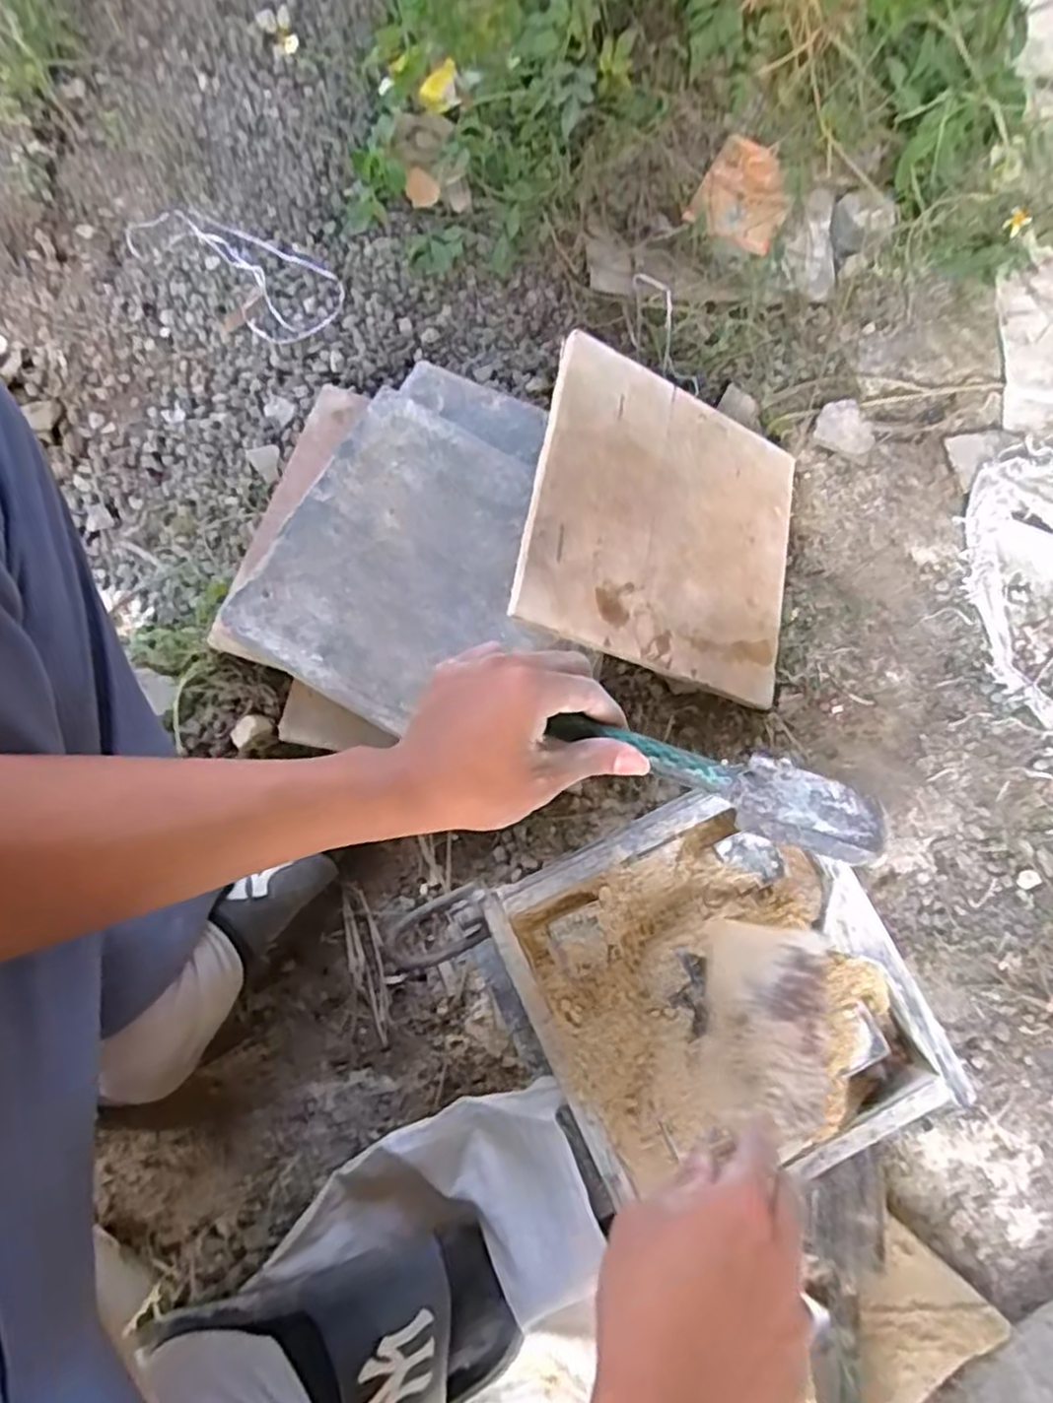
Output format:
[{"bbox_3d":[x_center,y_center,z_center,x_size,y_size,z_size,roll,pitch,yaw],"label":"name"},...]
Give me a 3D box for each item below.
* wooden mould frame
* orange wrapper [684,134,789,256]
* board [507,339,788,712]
[{"bbox_3d":[0.120,0.185,0.477,0.226,0.042,0.227,-23,77,-9],"label":"wooden mould frame"},{"bbox_3d":[0.212,-0.490,0.722,0.085,0.020,0.114,28,75,4],"label":"orange wrapper"},{"bbox_3d":[0.118,-0.141,0.606,0.244,0.010,0.235,15,78,-25],"label":"board"}]

